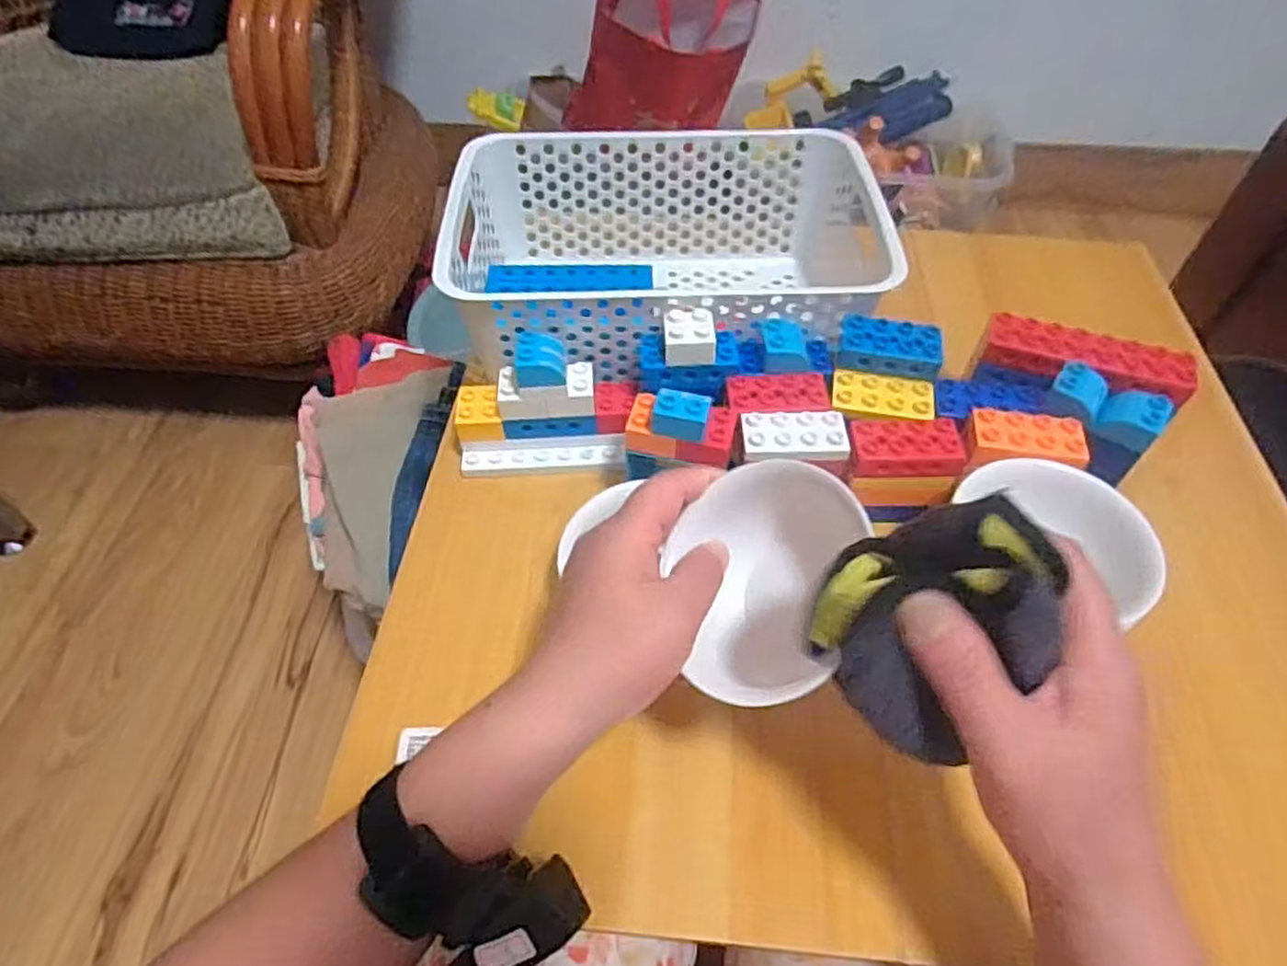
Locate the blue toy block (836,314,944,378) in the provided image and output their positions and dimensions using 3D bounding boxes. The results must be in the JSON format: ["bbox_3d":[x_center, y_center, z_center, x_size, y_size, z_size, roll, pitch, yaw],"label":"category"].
[{"bbox_3d":[0.159,-0.089,0.475,0.063,0.023,0.028,10,54,8],"label":"blue toy block"}]

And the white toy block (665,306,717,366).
[{"bbox_3d":[0.030,-0.094,0.470,0.032,0.017,0.035,1,53,1],"label":"white toy block"}]

